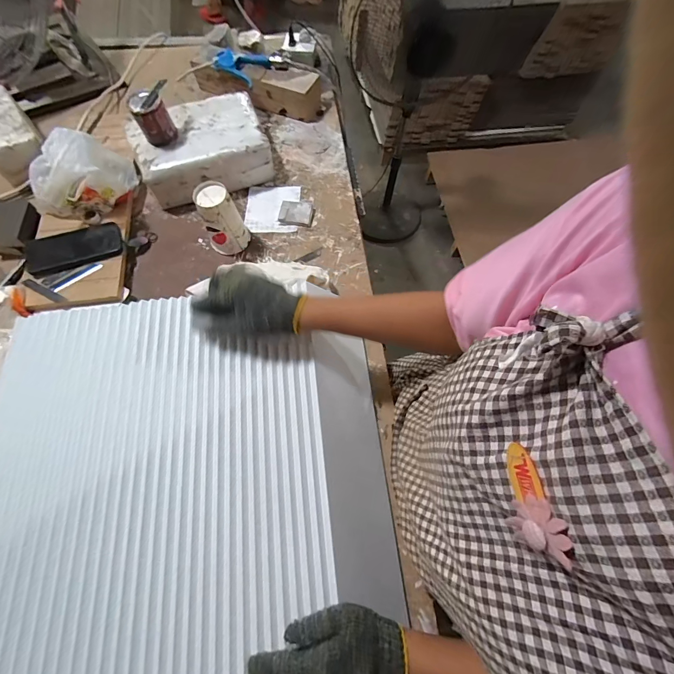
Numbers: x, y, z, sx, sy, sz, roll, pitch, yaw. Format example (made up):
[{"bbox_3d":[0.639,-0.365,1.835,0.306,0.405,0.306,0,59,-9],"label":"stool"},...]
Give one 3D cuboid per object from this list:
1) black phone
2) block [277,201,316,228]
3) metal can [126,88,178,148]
[{"bbox_3d":[-0.522,-0.180,0.671,0.170,0.012,0.089,-19,69,-11],"label":"black phone"},{"bbox_3d":[-0.087,-0.272,0.735,0.071,0.012,0.059,7,66,0],"label":"block"},{"bbox_3d":[-0.367,-0.436,0.675,0.062,0.072,0.065,1,67,-2],"label":"metal can"}]

